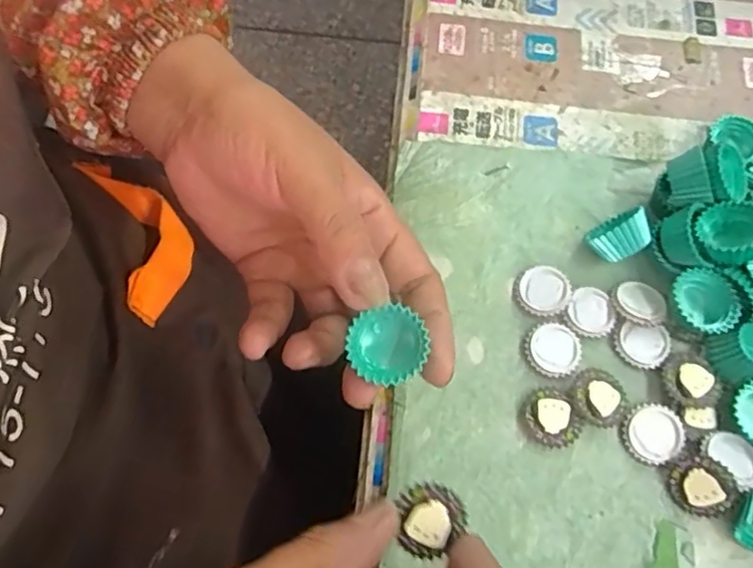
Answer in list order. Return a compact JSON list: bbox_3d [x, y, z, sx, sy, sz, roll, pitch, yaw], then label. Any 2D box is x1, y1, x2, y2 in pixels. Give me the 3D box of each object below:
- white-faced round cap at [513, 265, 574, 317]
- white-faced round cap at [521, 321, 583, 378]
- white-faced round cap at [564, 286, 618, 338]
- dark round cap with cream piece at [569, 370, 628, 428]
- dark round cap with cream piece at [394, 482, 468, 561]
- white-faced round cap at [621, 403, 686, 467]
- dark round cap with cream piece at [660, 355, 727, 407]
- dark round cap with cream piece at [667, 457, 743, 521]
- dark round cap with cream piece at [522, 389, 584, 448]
[{"bbox_3d":[0.086,0.004,0.319,0.027,0.007,0.027,1,70,-2],"label":"white-faced round cap"},{"bbox_3d":[0.088,0.033,0.308,0.027,0.004,0.027,1,70,-2],"label":"white-faced round cap"},{"bbox_3d":[0.109,0.014,0.313,0.025,0.004,0.026,1,70,-2],"label":"white-faced round cap"},{"bbox_3d":[0.108,0.055,0.300,0.028,0.004,0.027,1,70,-2],"label":"dark round cap with cream piece"},{"bbox_3d":[0.019,0.089,0.232,0.025,0.008,0.026,1,70,-2],"label":"dark round cap with cream piece"},{"bbox_3d":[0.133,0.072,0.296,0.029,0.007,0.027,1,70,-2],"label":"white-faced round cap"},{"bbox_3d":[0.156,0.047,0.301,0.028,0.004,0.026,1,70,-2],"label":"dark round cap with cream piece"},{"bbox_3d":[0.151,0.094,0.283,0.028,0.007,0.027,2,94,36],"label":"dark round cap with cream piece"},{"bbox_3d":[0.084,0.065,0.297,0.025,0.006,0.027,1,70,-2],"label":"dark round cap with cream piece"}]

